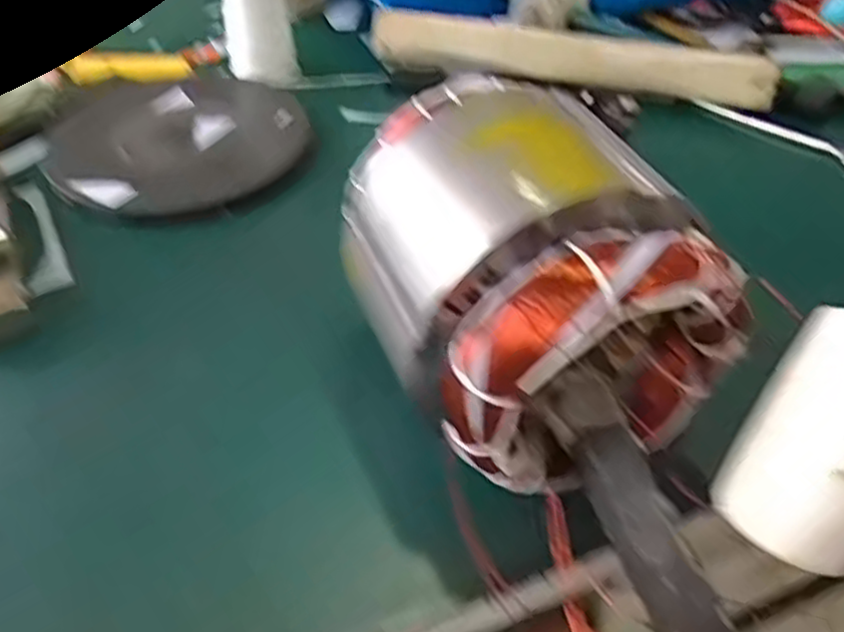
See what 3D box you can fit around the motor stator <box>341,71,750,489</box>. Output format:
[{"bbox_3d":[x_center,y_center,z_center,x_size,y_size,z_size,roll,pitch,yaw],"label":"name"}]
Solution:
[{"bbox_3d":[0.043,-0.026,0.354,0.137,0.110,0.169,-20,48,-18],"label":"motor stator"}]

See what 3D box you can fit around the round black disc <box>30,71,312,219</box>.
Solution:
[{"bbox_3d":[-0.191,-0.143,0.595,0.191,0.020,0.190,0,45,0],"label":"round black disc"}]

